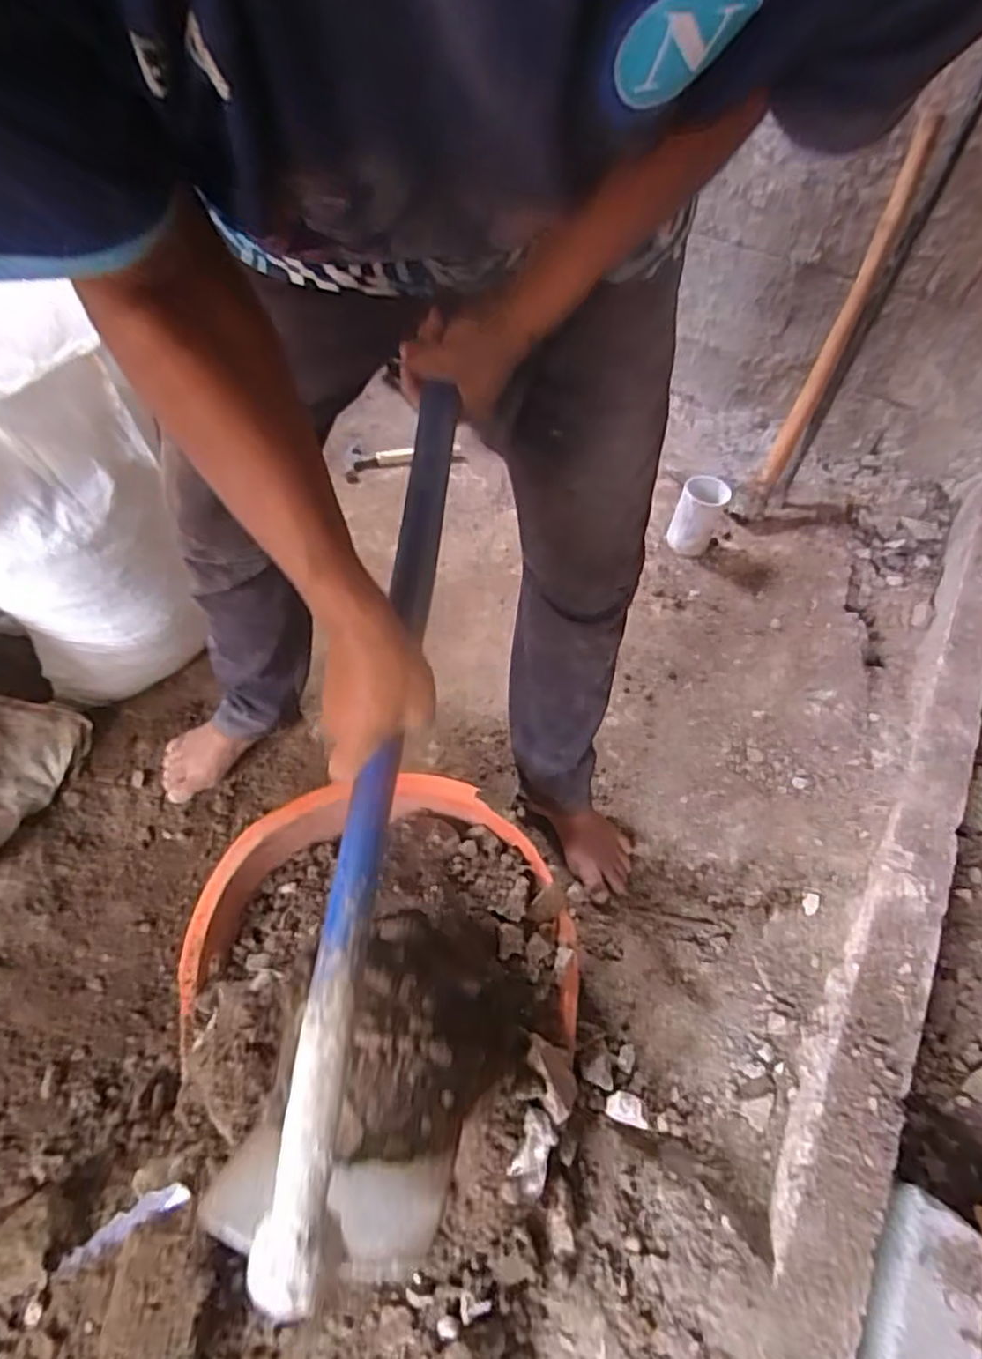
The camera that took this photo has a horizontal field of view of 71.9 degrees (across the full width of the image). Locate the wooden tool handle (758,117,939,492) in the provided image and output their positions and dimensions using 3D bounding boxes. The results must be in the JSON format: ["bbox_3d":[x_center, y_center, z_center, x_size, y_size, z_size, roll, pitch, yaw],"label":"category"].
[{"bbox_3d":[0.634,-0.633,1.239,0.053,0.585,0.045,29,34,21],"label":"wooden tool handle"}]

